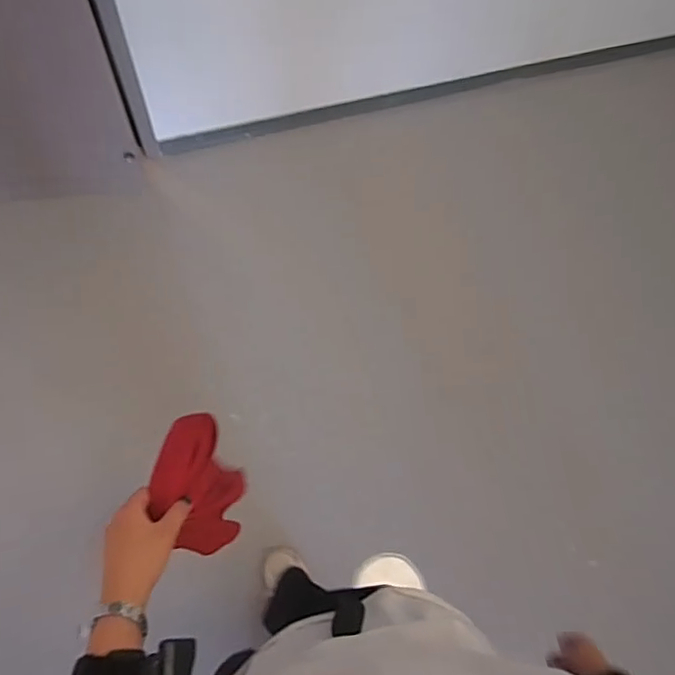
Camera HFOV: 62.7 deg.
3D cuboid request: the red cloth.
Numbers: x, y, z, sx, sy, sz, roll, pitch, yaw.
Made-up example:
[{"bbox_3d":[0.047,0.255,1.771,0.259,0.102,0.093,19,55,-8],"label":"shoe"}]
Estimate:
[{"bbox_3d":[-0.152,0.159,0.617,0.070,0.131,0.145,0,69,-1],"label":"red cloth"}]

